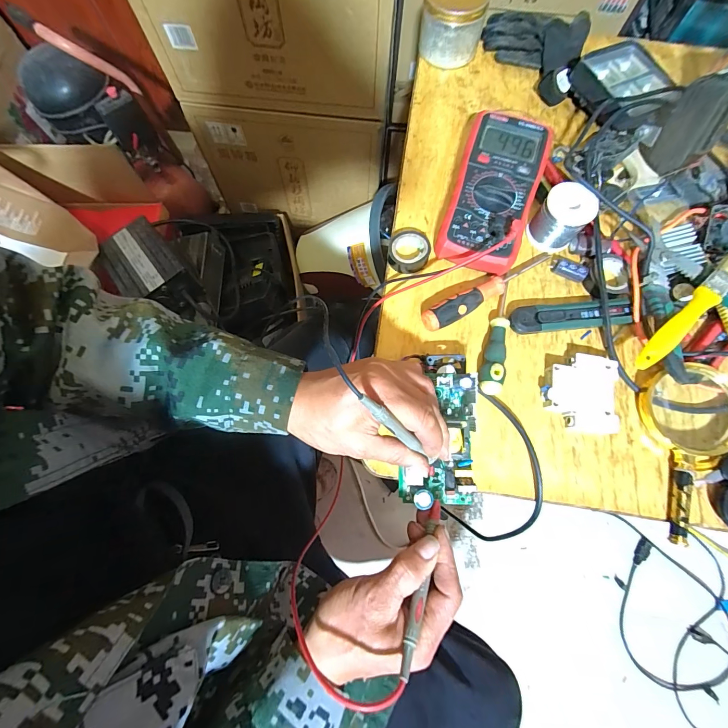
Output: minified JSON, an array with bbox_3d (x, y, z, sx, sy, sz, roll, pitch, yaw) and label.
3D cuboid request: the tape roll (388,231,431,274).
[{"bbox_3d":[0.052,-0.130,0.400,0.047,0.019,0.049,0,76,0],"label":"tape roll"}]

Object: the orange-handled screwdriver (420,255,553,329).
[{"bbox_3d":[0.141,-0.084,0.383,0.173,0.027,0.023,-31,78,-8],"label":"orange-handled screwdriver"}]

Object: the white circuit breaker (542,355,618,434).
[{"bbox_3d":[0.221,0.029,0.356,0.070,0.020,0.075,12,76,2],"label":"white circuit breaker"}]

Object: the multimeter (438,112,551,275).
[{"bbox_3d":[0.147,-0.194,0.401,0.091,0.056,0.187,18,75,5],"label":"multimeter"}]

